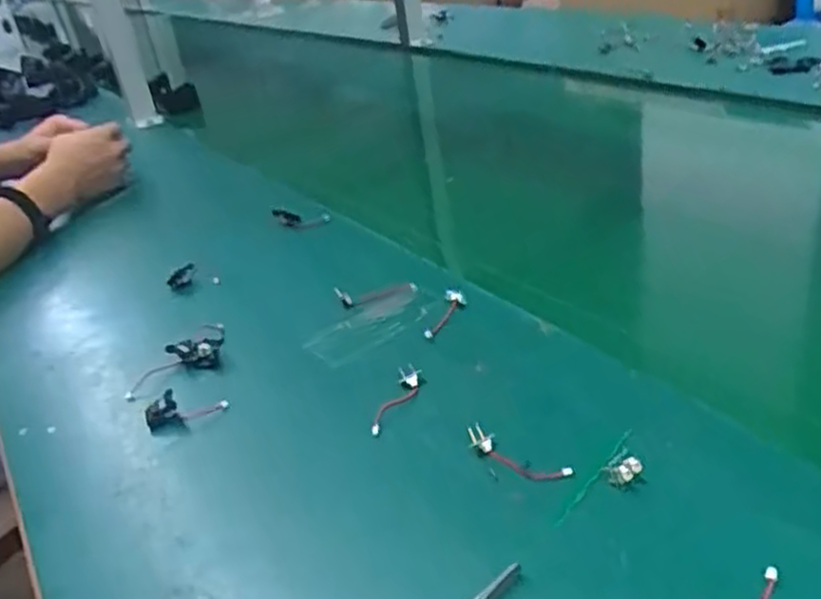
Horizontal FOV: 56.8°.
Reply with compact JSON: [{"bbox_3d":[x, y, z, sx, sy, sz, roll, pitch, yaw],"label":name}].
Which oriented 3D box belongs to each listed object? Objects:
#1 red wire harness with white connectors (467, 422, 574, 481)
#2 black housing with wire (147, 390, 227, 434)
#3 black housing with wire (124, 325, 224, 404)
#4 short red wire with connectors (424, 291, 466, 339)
[{"bbox_3d":[0.058,0.084,0.414,0.062,0.013,0.014,15,38,39],"label":"red wire harness with white connectors"},{"bbox_3d":[-0.148,0.072,0.501,0.052,0.017,0.021,-10,29,1],"label":"black housing with wire"},{"bbox_3d":[-0.171,0.044,0.551,0.078,0.023,0.029,-23,31,-21],"label":"black housing with wire"},{"bbox_3d":[0.024,0.011,0.551,0.011,0.016,0.059,7,33,29],"label":"short red wire with connectors"}]

